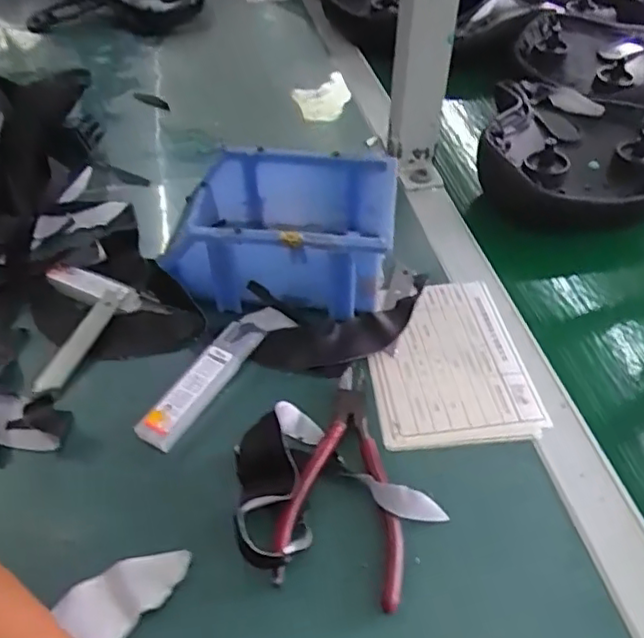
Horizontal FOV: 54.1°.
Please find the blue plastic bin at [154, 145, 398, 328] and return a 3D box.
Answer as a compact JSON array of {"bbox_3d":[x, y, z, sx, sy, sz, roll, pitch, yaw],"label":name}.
[{"bbox_3d":[-0.033,-0.071,0.499,0.171,0.075,0.119,6,46,5],"label":"blue plastic bin"}]

